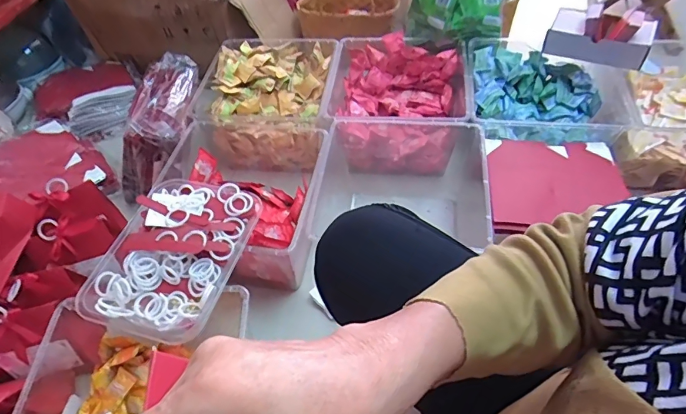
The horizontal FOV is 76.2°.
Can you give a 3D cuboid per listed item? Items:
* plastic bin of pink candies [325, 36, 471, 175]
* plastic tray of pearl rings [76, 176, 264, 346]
[{"bbox_3d":[0.137,-0.245,1.048,0.313,0.177,0.324,4,52,9],"label":"plastic bin of pink candies"},{"bbox_3d":[-0.266,0.068,0.680,0.207,0.057,0.265,15,55,17],"label":"plastic tray of pearl rings"}]

